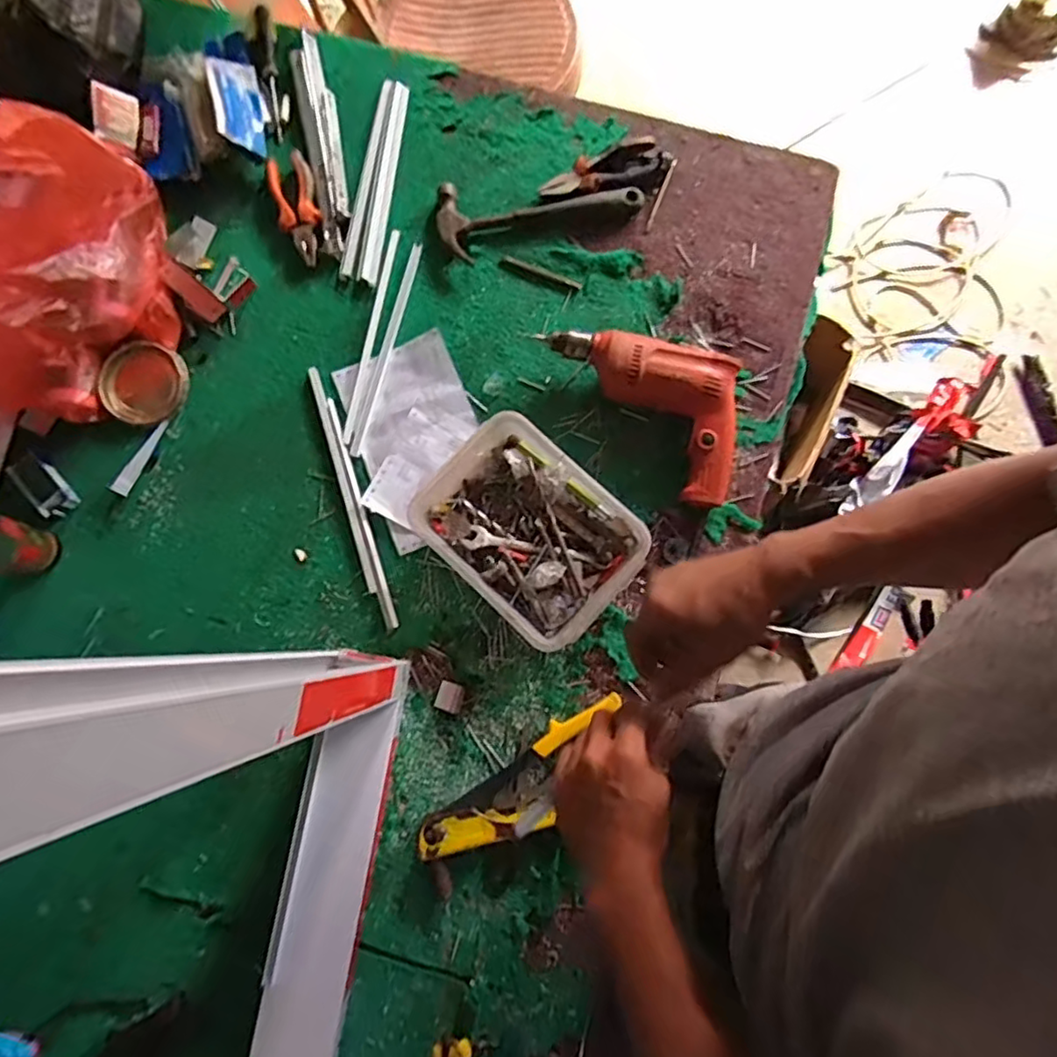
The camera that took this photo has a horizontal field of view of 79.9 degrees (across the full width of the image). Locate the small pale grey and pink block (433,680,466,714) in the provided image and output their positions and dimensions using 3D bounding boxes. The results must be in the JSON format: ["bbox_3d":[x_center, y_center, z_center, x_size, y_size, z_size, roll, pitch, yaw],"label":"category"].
[{"bbox_3d":[-0.084,0.180,0.677,0.028,0.004,0.030,17,80,4],"label":"small pale grey and pink block"}]

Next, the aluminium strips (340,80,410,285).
[{"bbox_3d":[-0.188,-0.430,0.777,0.044,0.012,0.270,7,80,2],"label":"aluminium strips"}]

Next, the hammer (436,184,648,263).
[{"bbox_3d":[0.012,-0.394,0.766,0.243,0.023,0.092,-13,80,-2],"label":"hammer"}]

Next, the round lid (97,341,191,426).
[{"bbox_3d":[-0.449,-0.170,0.737,0.097,0.012,0.094,0,79,1],"label":"round lid"}]

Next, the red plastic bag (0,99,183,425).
[{"bbox_3d":[-0.504,-0.269,0.619,0.146,0.278,0.323,34,82,7],"label":"red plastic bag"}]

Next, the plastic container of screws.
[{"bbox_3d":[-0.001,0.002,0.679,0.230,0.051,0.169,43,83,8],"label":"plastic container of screws"}]

